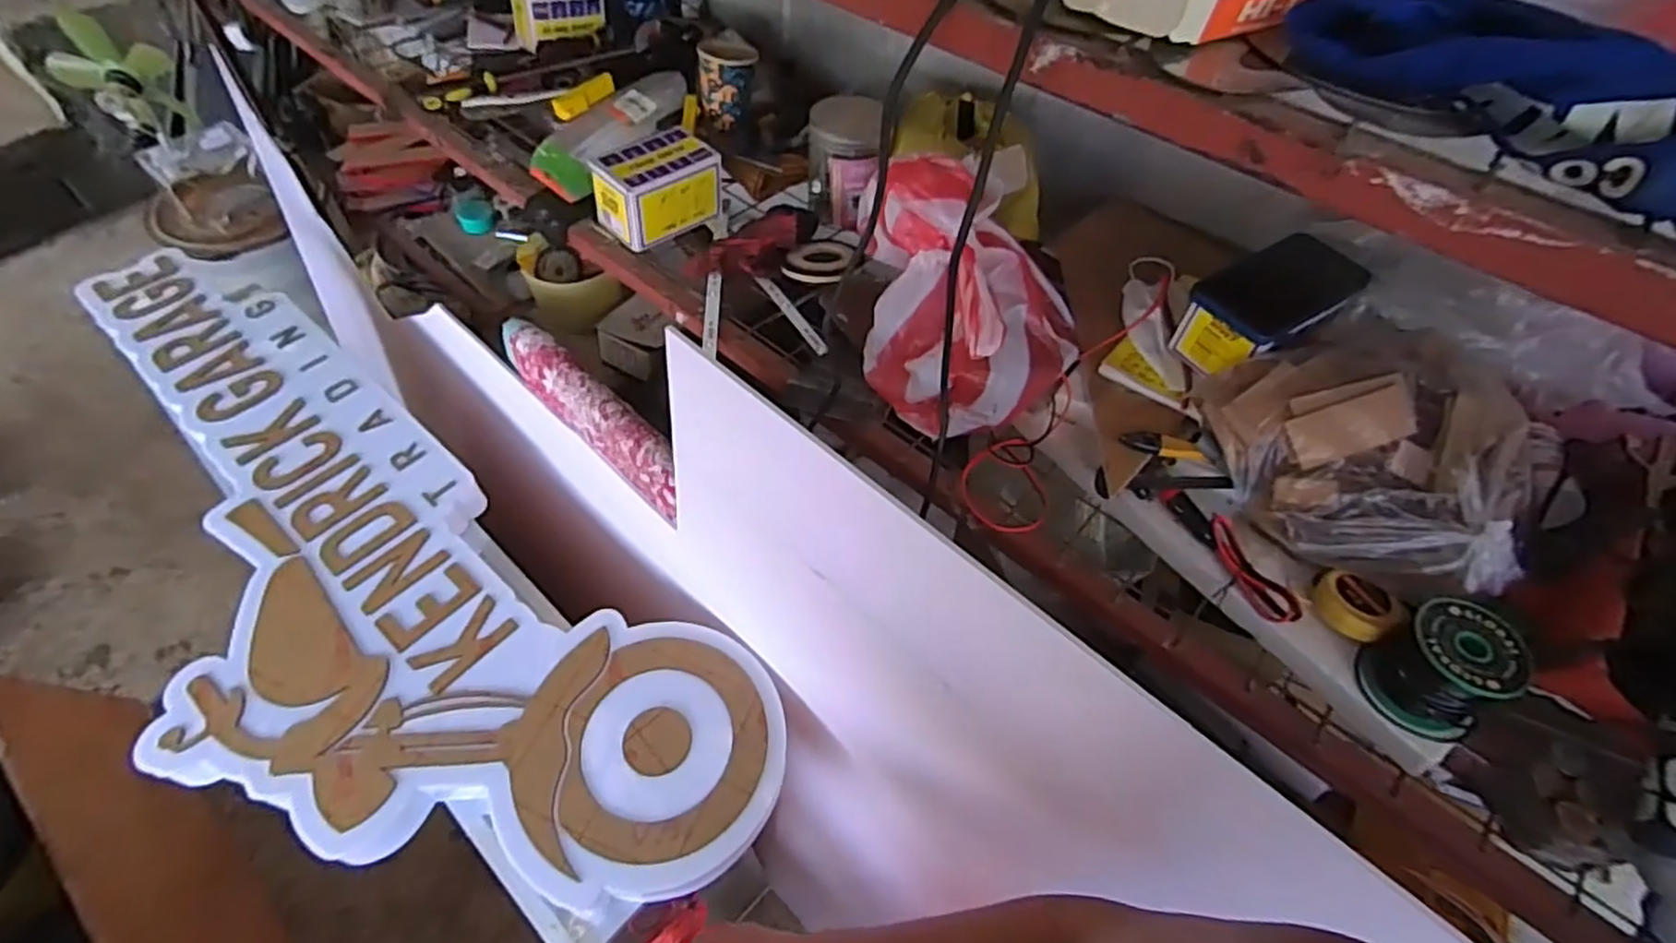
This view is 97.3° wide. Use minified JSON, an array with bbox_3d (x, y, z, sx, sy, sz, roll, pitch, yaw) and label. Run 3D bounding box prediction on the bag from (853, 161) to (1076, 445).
[{"bbox_3d":[0.116,-0.155,0.687,0.205,0.166,0.172,32,56,18],"label":"bag"}]

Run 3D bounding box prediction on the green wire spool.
[{"bbox_3d":[0.431,0.141,0.524,0.066,0.074,0.076,-22,58,-21],"label":"green wire spool"}]

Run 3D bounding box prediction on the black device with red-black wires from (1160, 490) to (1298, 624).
[{"bbox_3d":[0.320,0.063,0.602,0.022,0.021,0.136,-18,56,-19],"label":"black device with red-black wires"}]

